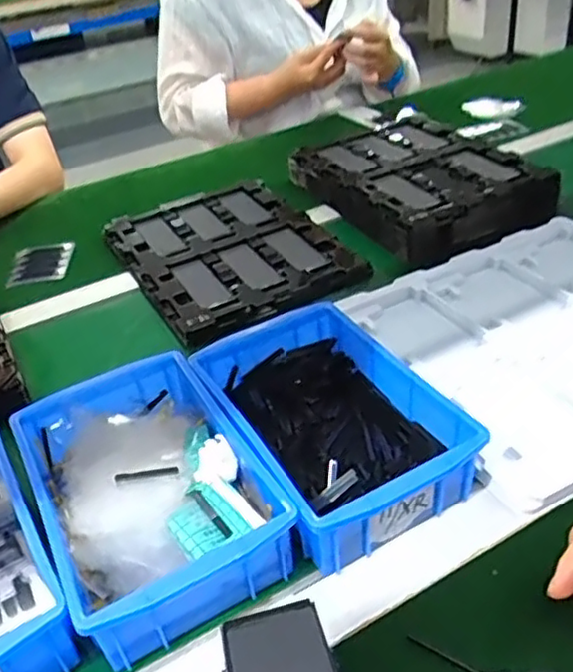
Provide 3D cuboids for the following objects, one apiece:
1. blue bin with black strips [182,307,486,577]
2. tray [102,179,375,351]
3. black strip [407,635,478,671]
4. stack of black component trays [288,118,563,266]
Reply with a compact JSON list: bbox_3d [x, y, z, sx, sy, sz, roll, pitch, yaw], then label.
[{"bbox_3d":[0.030,0.063,0.484,0.136,0.059,0.201,-22,38,-20],"label":"blue bin with black strips"},{"bbox_3d":[-0.069,-0.103,0.770,0.225,0.021,0.297,-22,38,-20],"label":"tray"},{"bbox_3d":[0.087,0.178,0.365,0.041,0.004,0.005,18,42,31],"label":"black strip"},{"bbox_3d":[0.177,-0.209,0.860,0.240,0.048,0.327,-22,39,-19],"label":"stack of black component trays"}]

